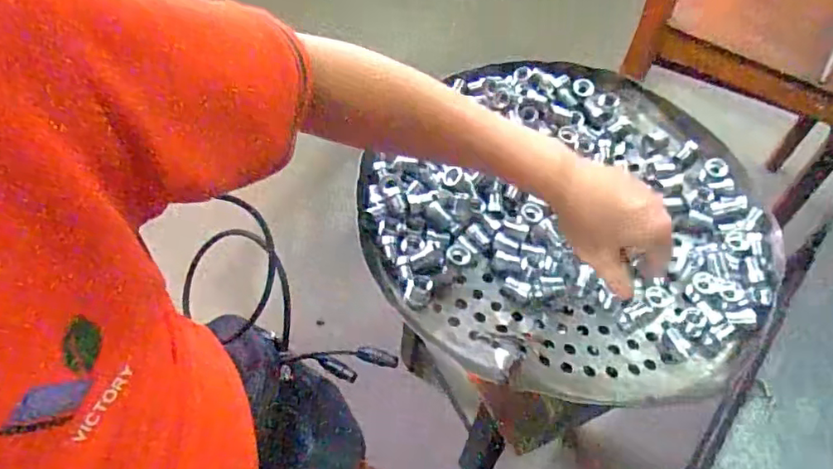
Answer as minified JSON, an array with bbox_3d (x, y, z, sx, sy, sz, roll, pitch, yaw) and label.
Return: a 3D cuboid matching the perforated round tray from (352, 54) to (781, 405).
[{"bbox_3d":[0.147,-0.022,0.540,0.367,0.070,0.386,35,61,20],"label":"perforated round tray"}]

